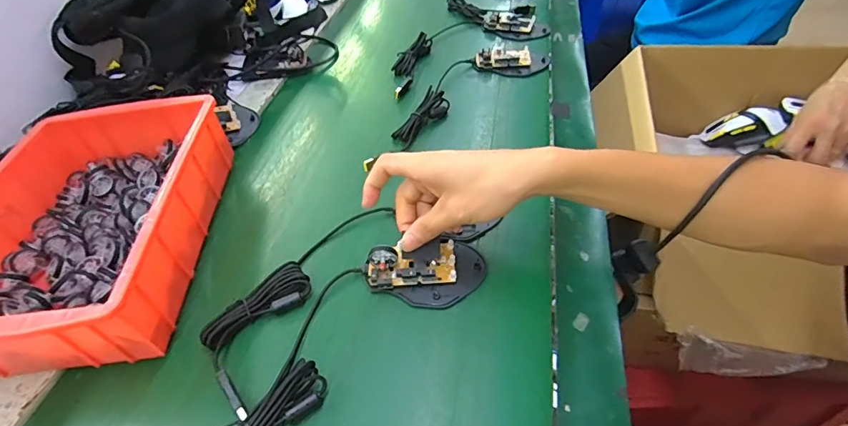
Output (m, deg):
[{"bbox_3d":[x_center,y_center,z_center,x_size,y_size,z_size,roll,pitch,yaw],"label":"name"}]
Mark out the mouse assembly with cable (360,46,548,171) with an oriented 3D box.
[{"bbox_3d":[0.030,-0.172,0.622,0.346,0.022,0.102,-34,52,-24],"label":"mouse assembly with cable"}]

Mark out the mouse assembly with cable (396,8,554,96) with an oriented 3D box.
[{"bbox_3d":[0.059,-0.277,0.723,0.322,0.020,0.139,-28,49,-20],"label":"mouse assembly with cable"}]

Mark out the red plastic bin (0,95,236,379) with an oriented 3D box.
[{"bbox_3d":[-0.320,0.011,0.435,0.198,0.082,0.285,-6,46,0],"label":"red plastic bin"}]

